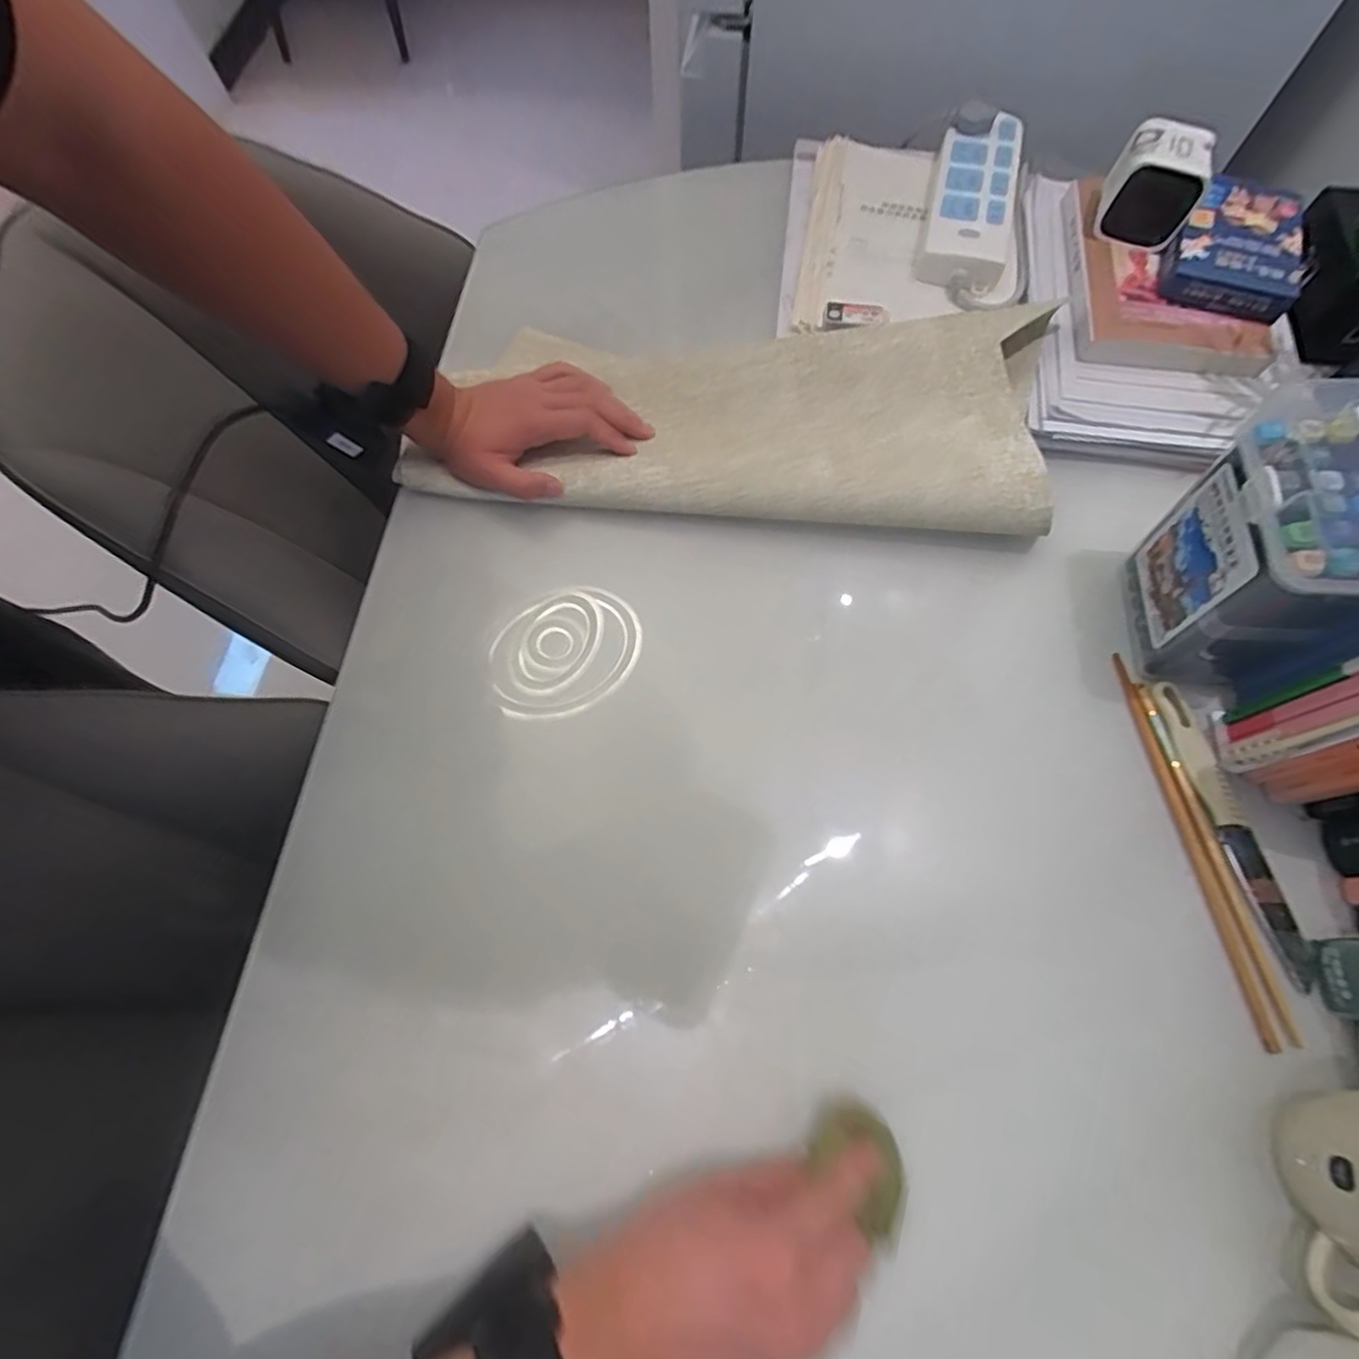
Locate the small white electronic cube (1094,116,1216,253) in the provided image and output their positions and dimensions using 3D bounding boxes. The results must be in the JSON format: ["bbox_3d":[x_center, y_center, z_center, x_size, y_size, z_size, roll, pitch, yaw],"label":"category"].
[{"bbox_3d":[0.398,-0.416,0.543,0.068,0.065,0.062,19,71,9],"label":"small white electronic cube"}]

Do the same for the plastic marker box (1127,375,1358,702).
[{"bbox_3d":[0.367,-0.078,0.413,0.084,0.177,0.127,-1,70,2],"label":"plastic marker box"}]

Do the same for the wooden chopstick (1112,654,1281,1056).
[{"bbox_3d":[0.342,0.105,0.438,0.012,0.004,0.257,-8,70,-1],"label":"wooden chopstick"}]

